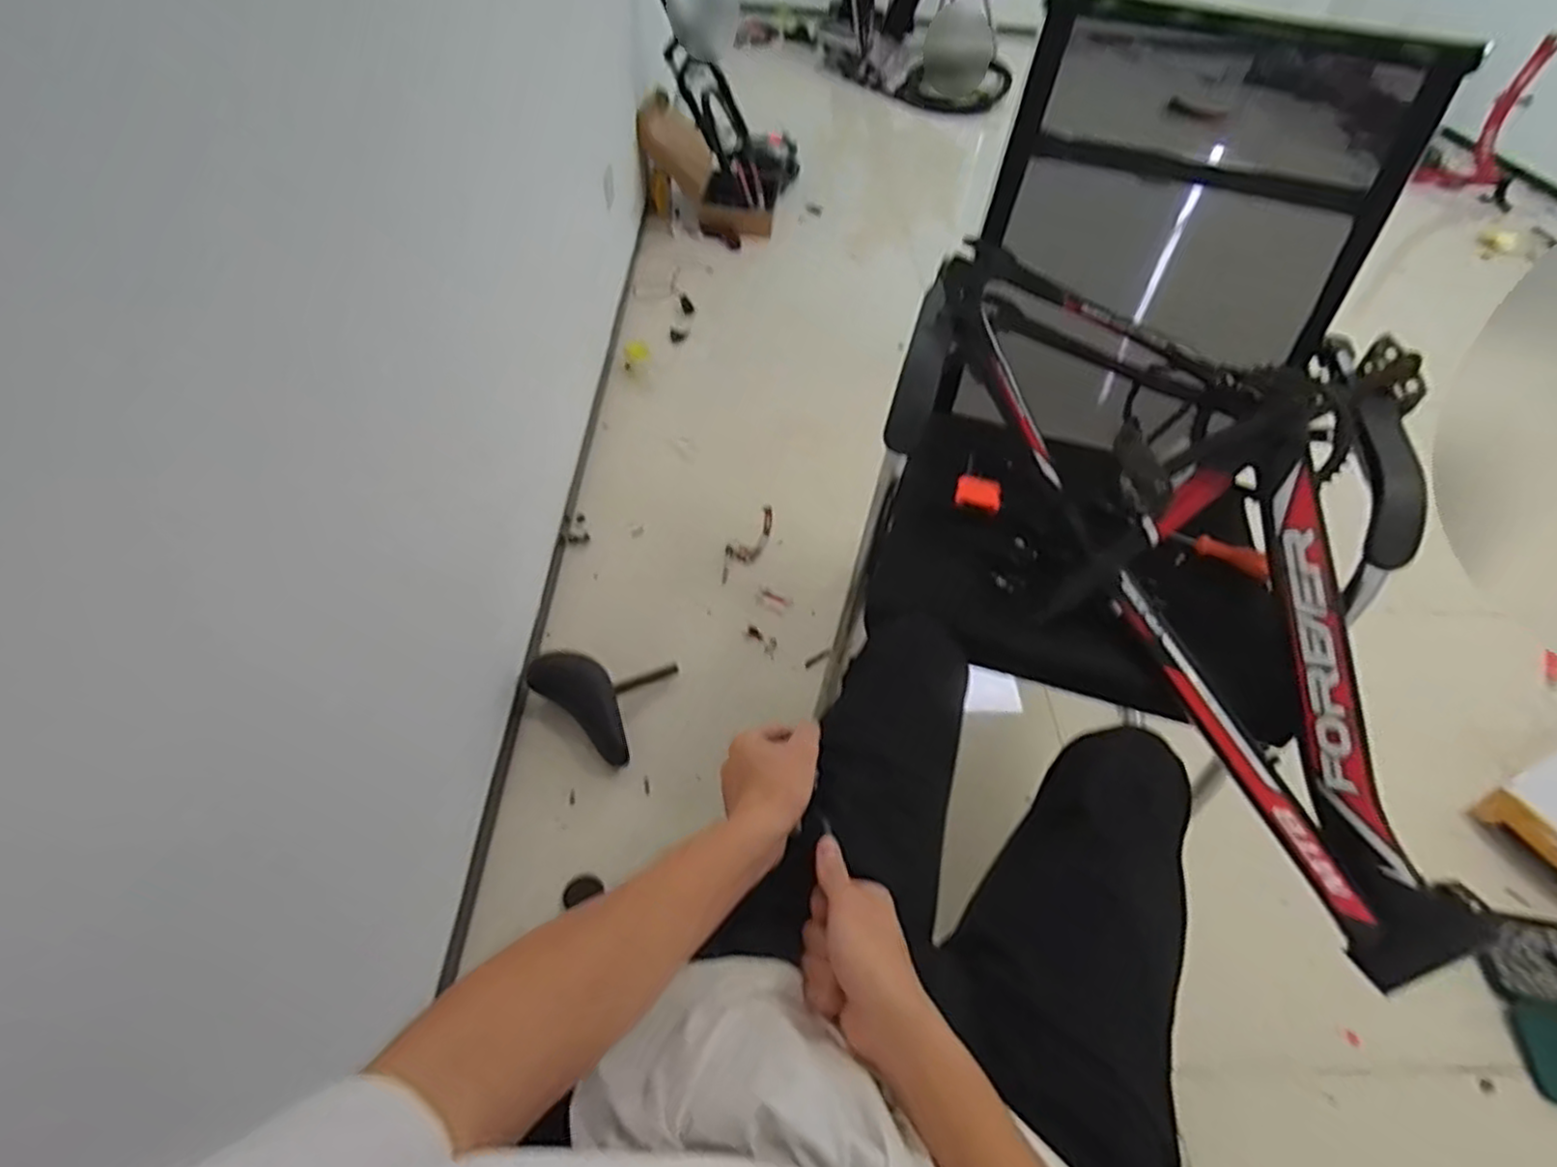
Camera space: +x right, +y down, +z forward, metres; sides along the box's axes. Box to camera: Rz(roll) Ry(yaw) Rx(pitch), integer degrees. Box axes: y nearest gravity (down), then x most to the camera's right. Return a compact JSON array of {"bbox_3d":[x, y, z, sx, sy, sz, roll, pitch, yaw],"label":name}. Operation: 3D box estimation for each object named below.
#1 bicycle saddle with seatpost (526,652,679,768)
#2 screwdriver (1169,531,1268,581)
[{"bbox_3d":[-0.269,0.198,1.148,0.235,0.143,0.191,-11,51,-15],"label":"bicycle saddle with seatpost"},{"bbox_3d":[0.548,-0.041,0.893,0.023,0.025,0.125,-26,36,-20],"label":"screwdriver"}]

